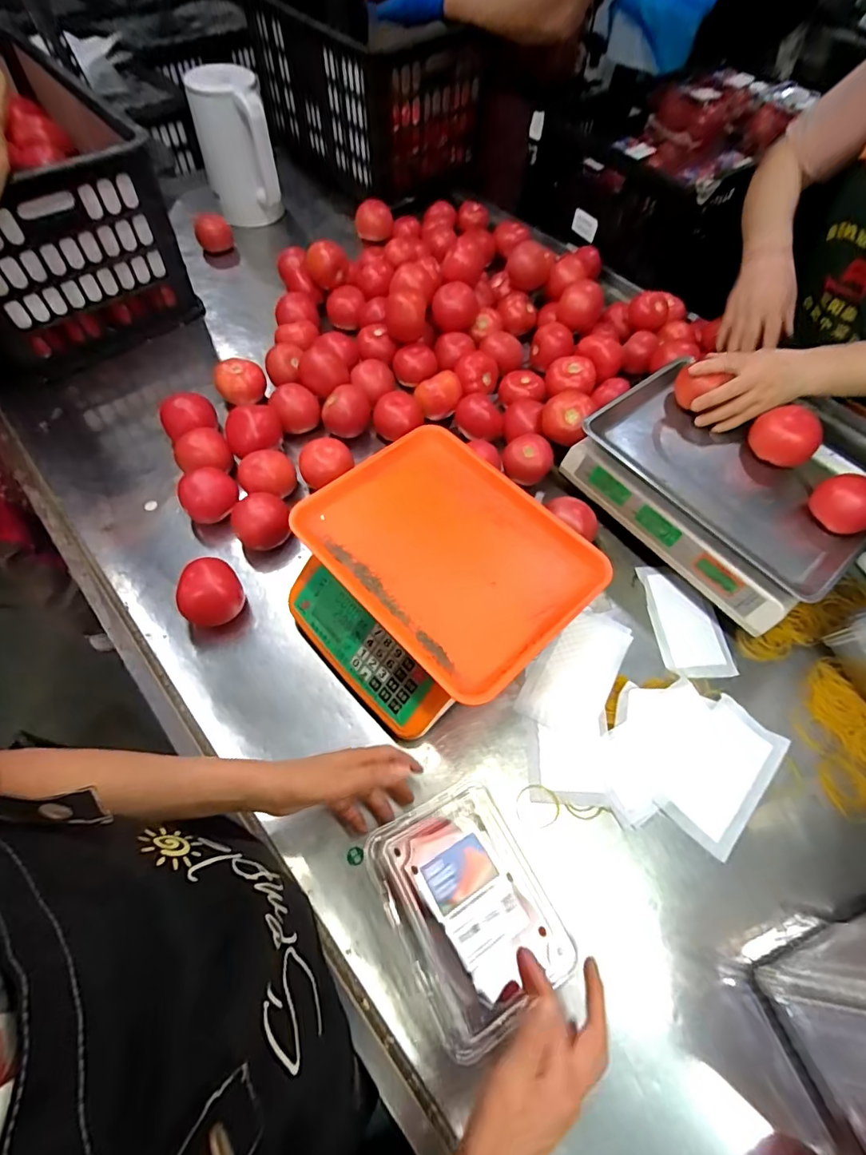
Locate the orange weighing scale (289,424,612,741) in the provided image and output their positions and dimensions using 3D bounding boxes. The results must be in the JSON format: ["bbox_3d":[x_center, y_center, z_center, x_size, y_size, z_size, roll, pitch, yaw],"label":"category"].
[{"bbox_3d":[-0.003,0.005,0.577,0.275,0.126,0.292,-39,70,-21],"label":"orange weighing scale"}]

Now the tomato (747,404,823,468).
[{"bbox_3d":[0.454,-0.181,0.639,0.069,0.053,0.077,-36,69,-20],"label":"tomato"}]

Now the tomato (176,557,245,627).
[{"bbox_3d":[-0.270,0.020,0.597,0.069,0.064,0.066,1,61,-2],"label":"tomato"}]

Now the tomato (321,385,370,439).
[{"bbox_3d":[-0.132,-0.258,0.754,0.069,0.062,0.072,1,61,-2],"label":"tomato"}]

